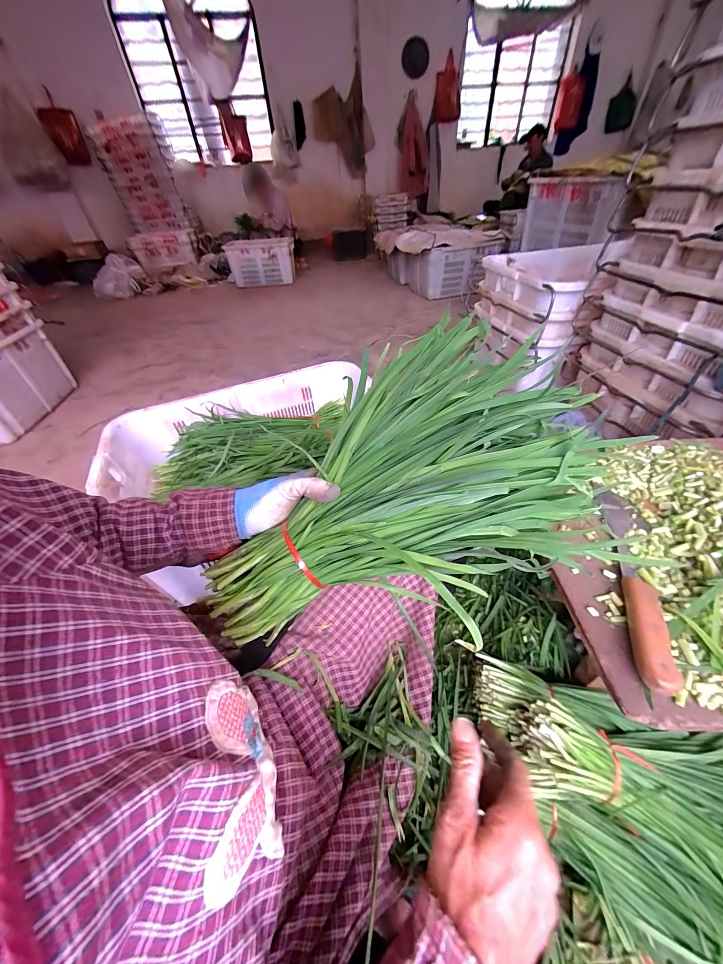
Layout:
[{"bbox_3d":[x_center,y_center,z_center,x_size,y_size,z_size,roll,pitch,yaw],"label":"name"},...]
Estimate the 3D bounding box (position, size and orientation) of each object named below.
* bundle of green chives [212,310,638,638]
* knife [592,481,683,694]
[{"bbox_3d":[0.029,-0.002,0.334,0.406,0.201,0.238,-12,40,-6],"label":"bundle of green chives"},{"bbox_3d":[0.338,0.105,0.389,0.045,0.021,0.290,13,46,17],"label":"knife"}]

